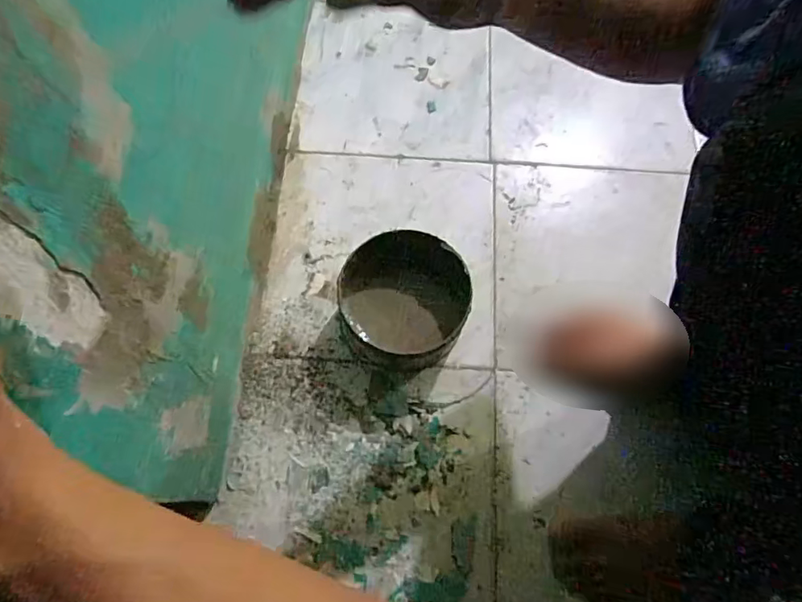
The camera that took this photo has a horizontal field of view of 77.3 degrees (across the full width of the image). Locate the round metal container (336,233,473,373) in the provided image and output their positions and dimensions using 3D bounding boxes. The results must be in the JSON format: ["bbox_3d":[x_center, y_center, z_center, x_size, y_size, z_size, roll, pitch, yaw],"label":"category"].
[{"bbox_3d":[0.002,0.002,0.590,0.151,0.086,0.135,-15,70,-6],"label":"round metal container"}]

